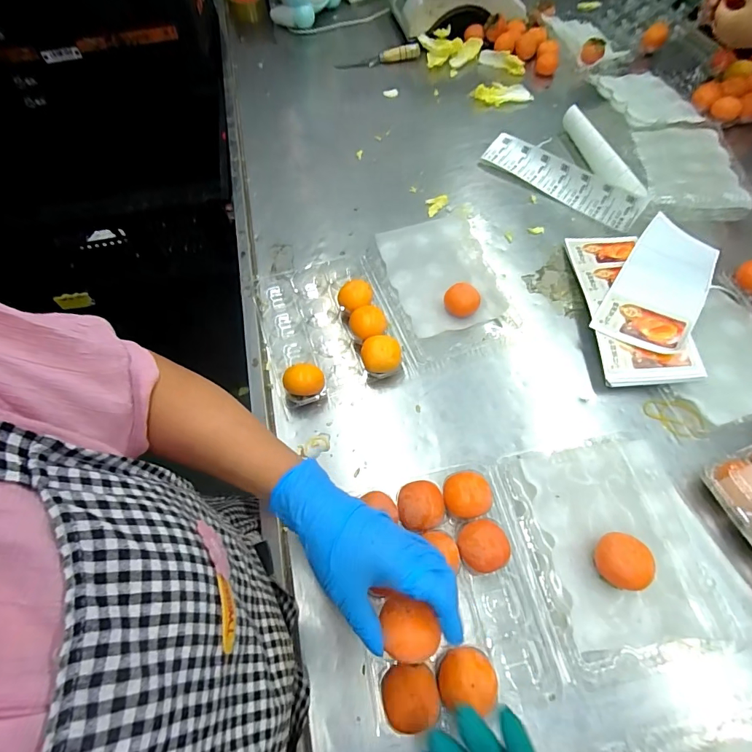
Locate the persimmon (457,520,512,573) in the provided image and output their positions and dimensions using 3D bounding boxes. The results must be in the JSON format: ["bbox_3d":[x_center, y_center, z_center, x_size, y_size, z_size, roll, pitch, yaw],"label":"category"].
[{"bbox_3d":[0.110,0.178,0.426,0.048,0.045,0.049,-1,62,2],"label":"persimmon"}]

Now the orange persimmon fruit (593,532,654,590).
[{"bbox_3d":[0.248,0.190,0.418,0.047,0.042,0.051,-1,61,3],"label":"orange persimmon fruit"}]

